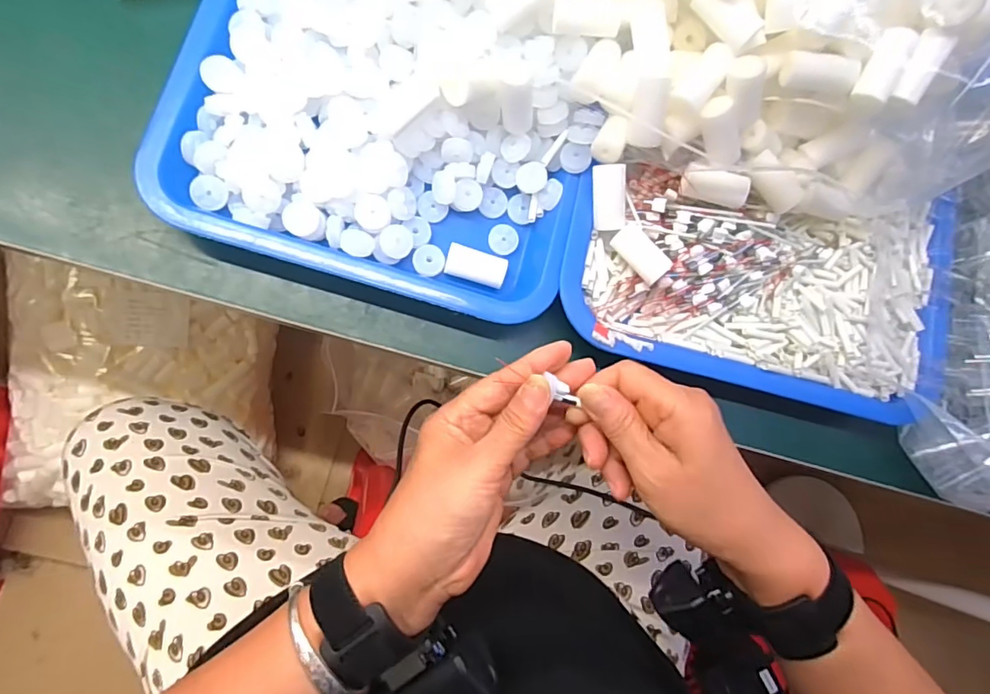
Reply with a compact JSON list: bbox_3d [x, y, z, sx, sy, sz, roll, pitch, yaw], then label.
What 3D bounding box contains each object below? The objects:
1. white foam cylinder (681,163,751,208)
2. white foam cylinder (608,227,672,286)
[{"bbox_3d":[0.143,-0.106,0.336,0.041,0.015,0.021,13,81,-9],"label":"white foam cylinder"},{"bbox_3d":[0.097,-0.060,0.346,0.020,0.019,0.042,-41,92,-12],"label":"white foam cylinder"}]

